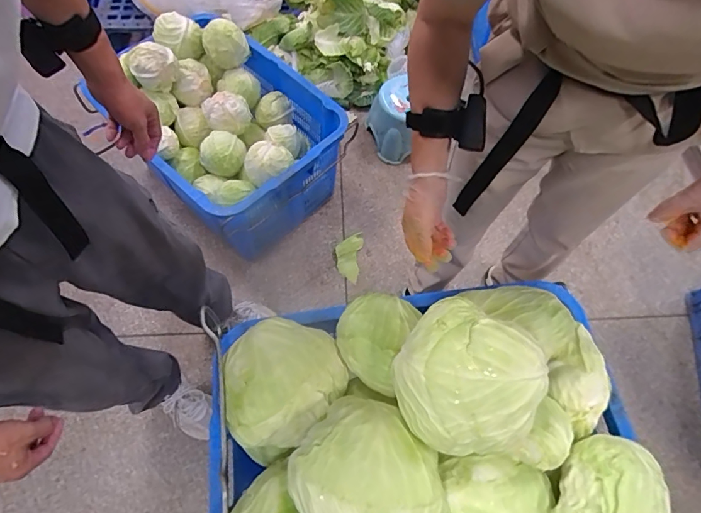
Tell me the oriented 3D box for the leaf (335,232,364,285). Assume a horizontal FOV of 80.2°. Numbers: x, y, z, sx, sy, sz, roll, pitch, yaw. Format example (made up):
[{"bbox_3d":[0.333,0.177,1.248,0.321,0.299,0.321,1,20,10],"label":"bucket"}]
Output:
[{"bbox_3d":[-0.008,-0.002,1.353,0.083,0.017,0.166,9,64,2],"label":"leaf"}]

